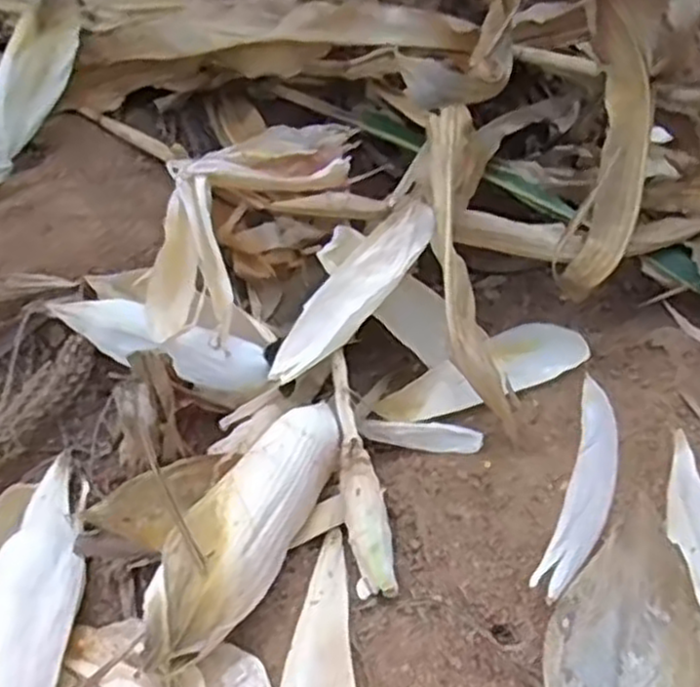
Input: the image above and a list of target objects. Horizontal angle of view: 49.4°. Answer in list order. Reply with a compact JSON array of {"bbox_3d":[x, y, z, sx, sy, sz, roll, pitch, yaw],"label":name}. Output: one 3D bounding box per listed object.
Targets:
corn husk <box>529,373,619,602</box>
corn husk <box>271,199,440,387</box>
[{"bbox_3d":[0.191,0.115,0.618,0.041,0.030,0.211,20,52,13],"label":"corn husk"},{"bbox_3d":[0.003,-0.052,0.740,0.064,0.026,0.228,32,68,21],"label":"corn husk"}]

